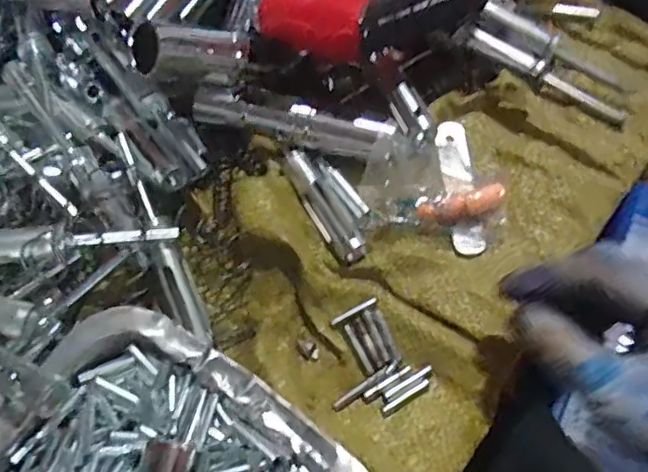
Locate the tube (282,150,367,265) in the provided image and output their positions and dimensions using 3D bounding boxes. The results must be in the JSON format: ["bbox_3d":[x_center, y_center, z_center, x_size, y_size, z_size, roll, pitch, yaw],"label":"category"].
[{"bbox_3d":[-0.001,-0.020,0.348,0.020,0.017,0.079,-27,67,-9],"label":"tube"}]

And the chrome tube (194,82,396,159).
[{"bbox_3d":[-0.020,-0.066,0.360,0.115,0.020,0.019,11,67,8],"label":"chrome tube"}]

